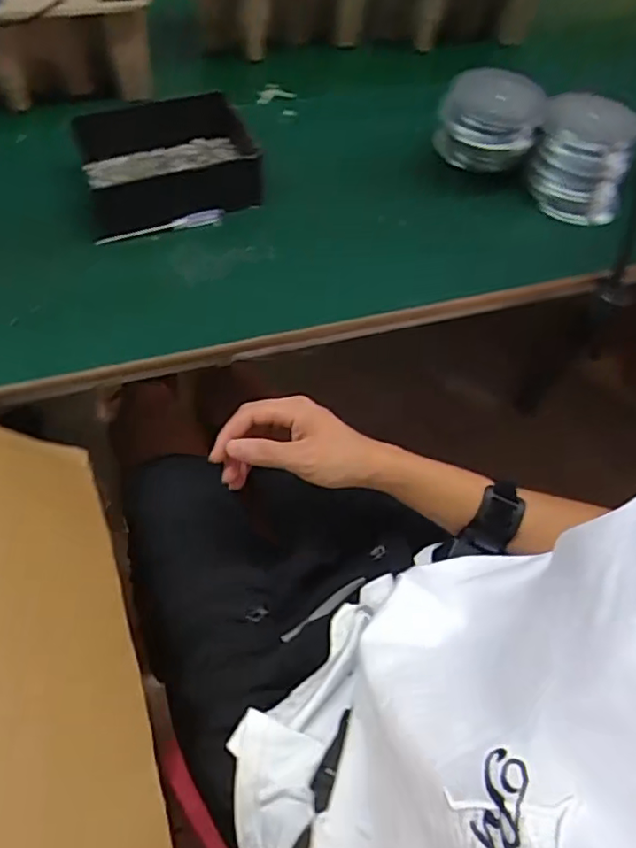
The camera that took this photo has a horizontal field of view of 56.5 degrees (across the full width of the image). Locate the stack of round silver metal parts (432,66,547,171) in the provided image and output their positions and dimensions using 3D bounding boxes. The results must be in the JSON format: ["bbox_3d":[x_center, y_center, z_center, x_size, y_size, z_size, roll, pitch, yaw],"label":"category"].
[{"bbox_3d":[0.179,-0.320,0.632,0.104,0.074,0.092,15,58,6],"label":"stack of round silver metal parts"}]

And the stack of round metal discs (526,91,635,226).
[{"bbox_3d":[0.278,-0.278,0.623,0.100,0.084,0.110,19,59,9],"label":"stack of round metal discs"}]

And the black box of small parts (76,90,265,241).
[{"bbox_3d":[-0.148,-0.264,0.593,0.168,0.062,0.132,-12,59,-11],"label":"black box of small parts"}]

